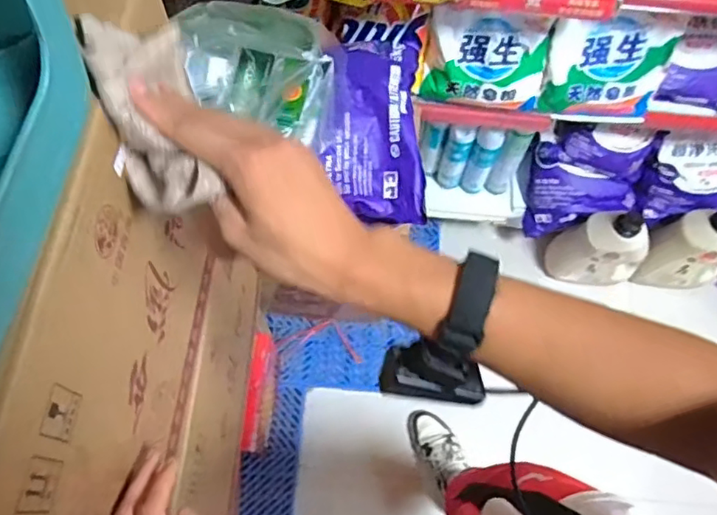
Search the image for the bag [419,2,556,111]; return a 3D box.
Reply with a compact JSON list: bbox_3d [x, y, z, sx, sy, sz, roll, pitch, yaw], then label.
[{"bbox_3d":[0.253,-0.391,1.170,0.243,0.222,0.091,9,69,3],"label":"bag"}]

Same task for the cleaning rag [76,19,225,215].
[{"bbox_3d":[-0.128,-0.087,0.370,0.054,0.060,0.118,-14,93,-6],"label":"cleaning rag"}]

